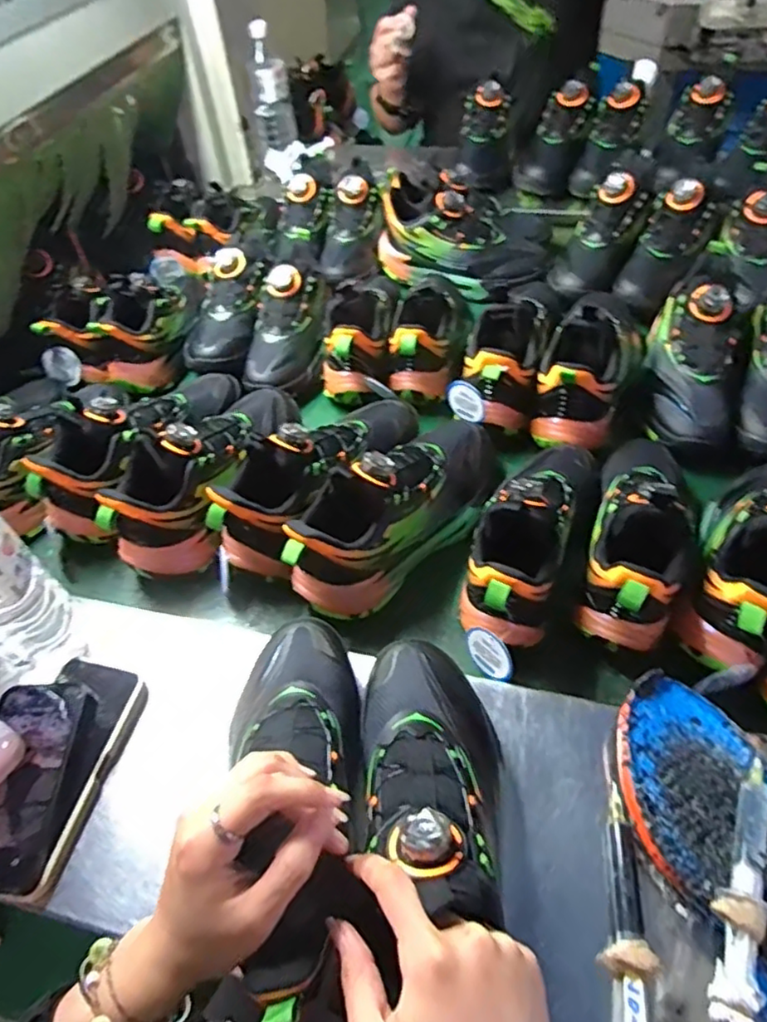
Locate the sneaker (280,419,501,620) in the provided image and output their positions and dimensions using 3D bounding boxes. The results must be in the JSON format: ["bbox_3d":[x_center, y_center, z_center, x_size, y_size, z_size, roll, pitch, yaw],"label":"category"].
[{"bbox_3d":[0.020,-0.016,0.601,0.093,0.118,0.261,31,60,27],"label":"sneaker"}]

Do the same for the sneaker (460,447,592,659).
[{"bbox_3d":[0.135,0.002,0.569,0.082,0.113,0.237,17,55,18],"label":"sneaker"}]

